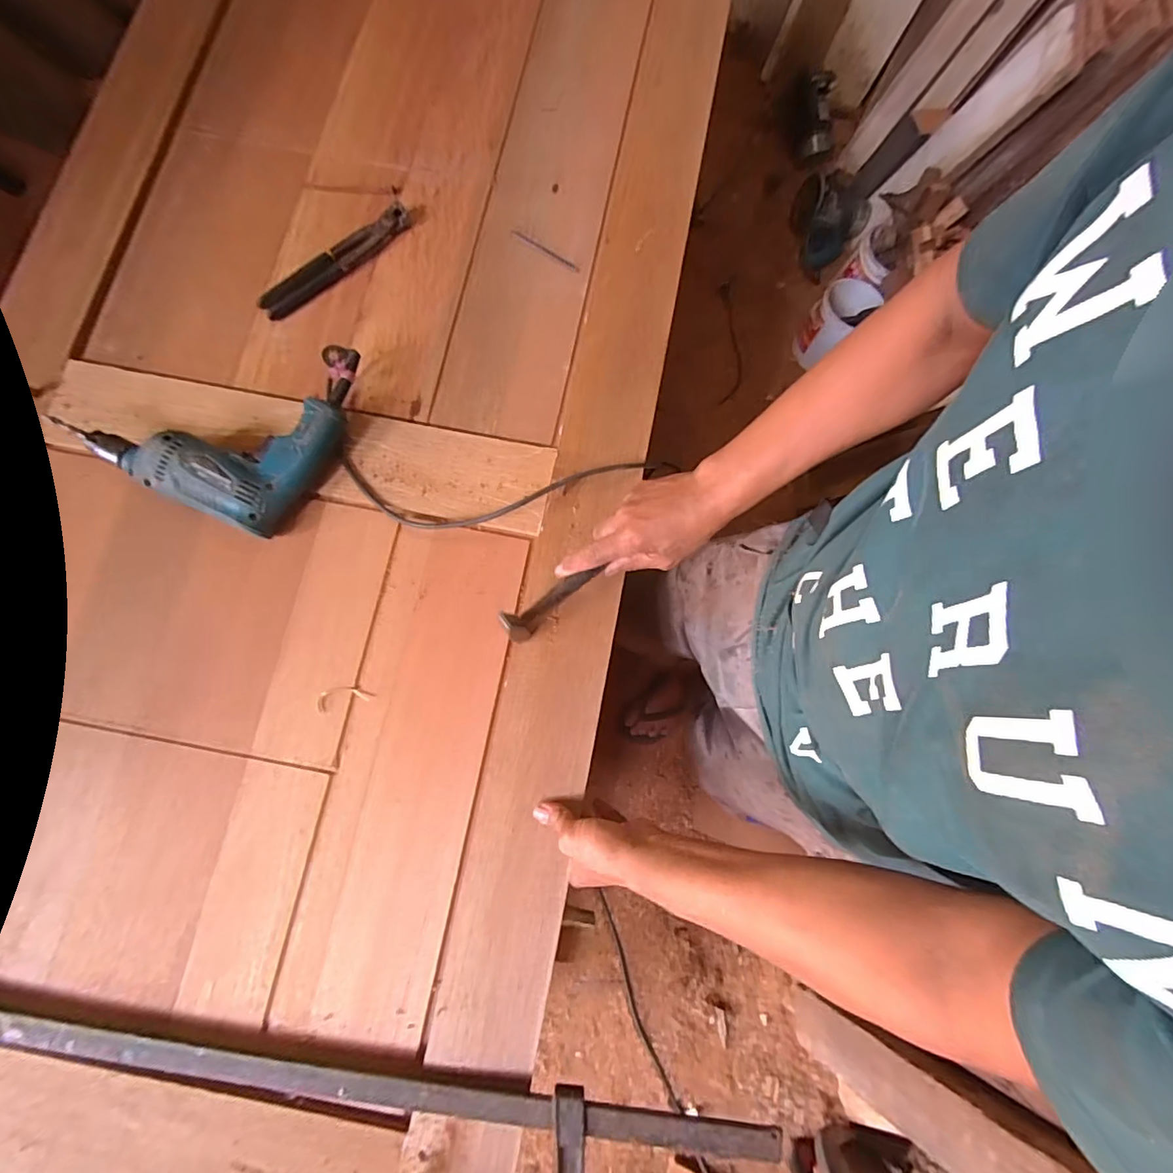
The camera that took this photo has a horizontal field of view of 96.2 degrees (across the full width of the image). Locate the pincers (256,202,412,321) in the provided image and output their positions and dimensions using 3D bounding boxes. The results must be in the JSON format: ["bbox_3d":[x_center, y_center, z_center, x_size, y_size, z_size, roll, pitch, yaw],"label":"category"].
[{"bbox_3d":[-0.319,-0.416,0.672,0.218,0.023,0.036,-40,82,-8],"label":"pincers"}]

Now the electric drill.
[{"bbox_3d":[-0.407,-0.199,0.601,0.247,0.065,0.237,23,78,1],"label":"electric drill"}]

